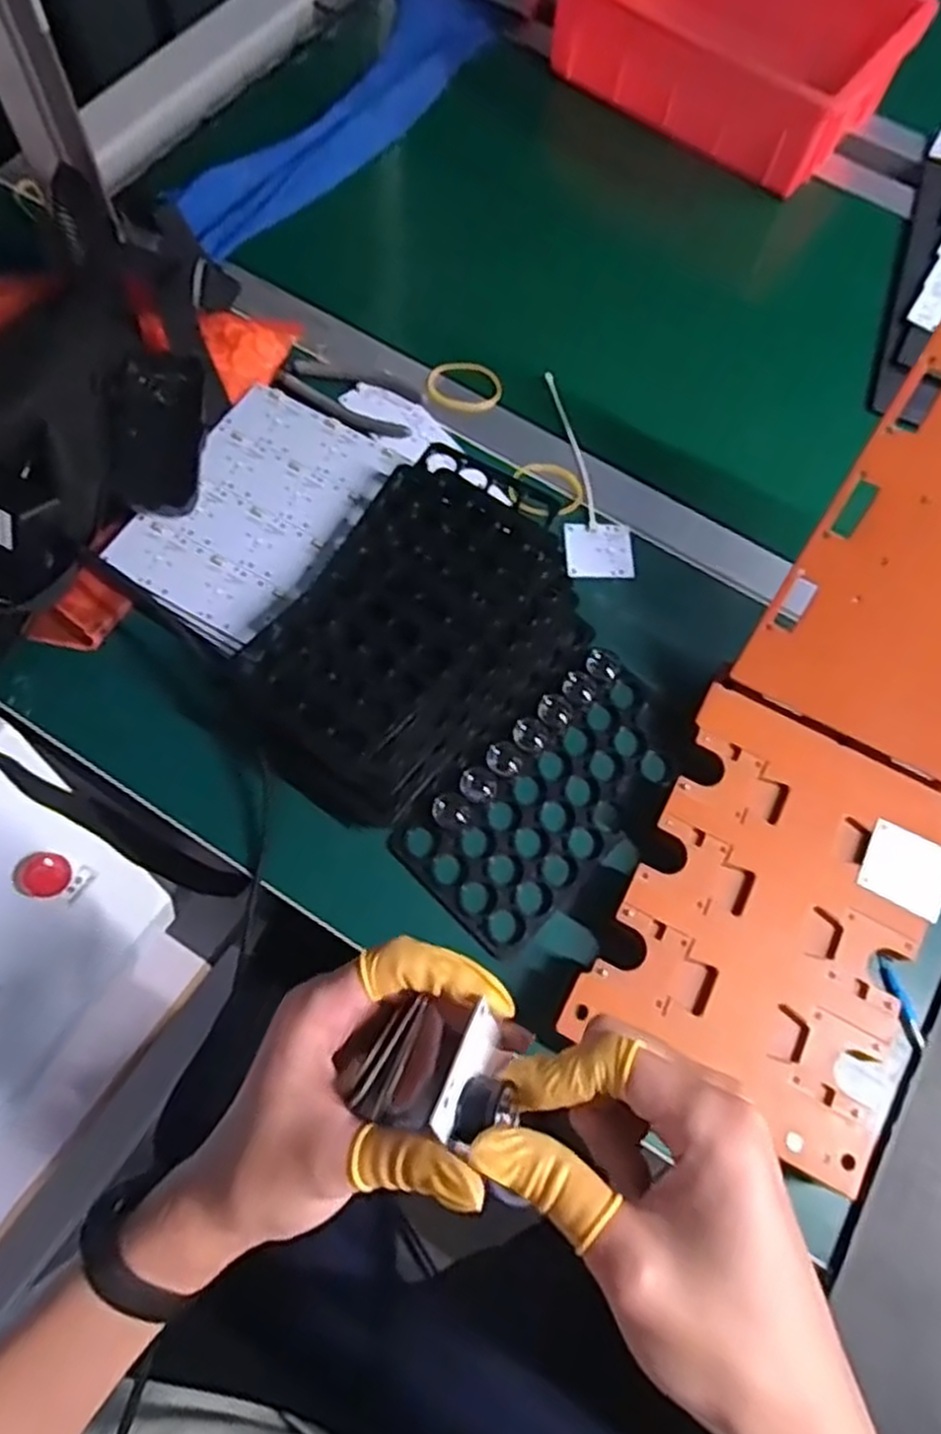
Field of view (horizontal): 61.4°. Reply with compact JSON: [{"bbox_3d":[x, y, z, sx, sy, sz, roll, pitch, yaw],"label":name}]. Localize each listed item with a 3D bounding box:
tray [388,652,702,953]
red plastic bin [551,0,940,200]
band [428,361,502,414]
[{"bbox_3d":[0.055,0.048,0.505,0.098,0.022,0.197,42,71,16],"label":"tray"},{"bbox_3d":[0.240,-0.633,0.731,0.291,0.092,0.200,35,70,13],"label":"red plastic bin"},{"bbox_3d":[-0.004,-0.264,0.630,0.058,0.009,0.051,-2,66,-3],"label":"band"}]

